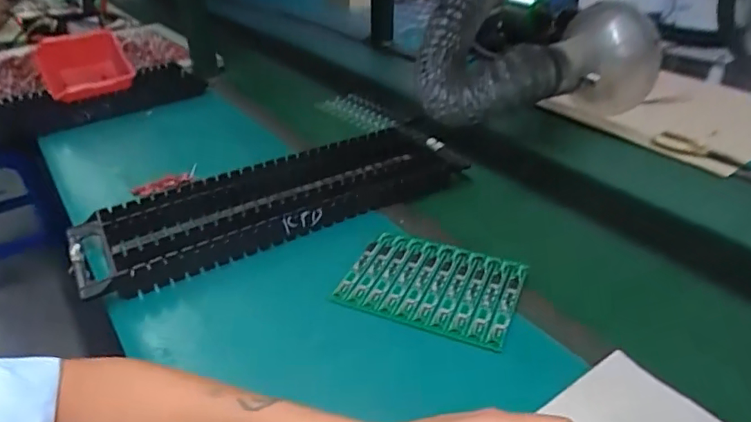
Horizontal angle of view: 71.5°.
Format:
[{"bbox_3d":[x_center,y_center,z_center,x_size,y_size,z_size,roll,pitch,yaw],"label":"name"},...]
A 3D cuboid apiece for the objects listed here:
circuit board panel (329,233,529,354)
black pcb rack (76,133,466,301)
[{"bbox_3d":[0.056,0.070,0.512,0.164,0.006,0.116,14,40,22],"label":"circuit board panel"},{"bbox_3d":[-0.108,-0.020,0.635,0.457,0.033,0.152,-18,35,-25],"label":"black pcb rack"}]

